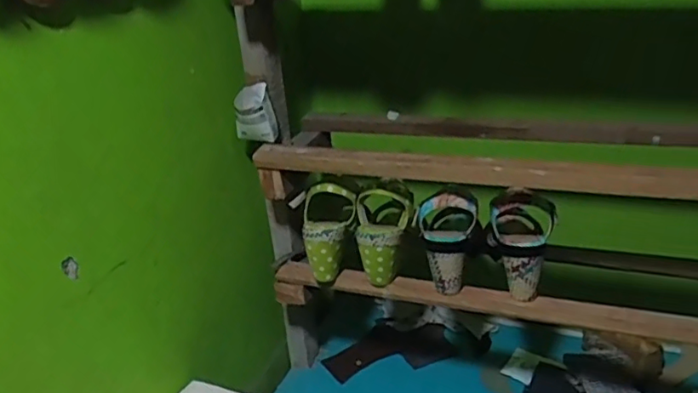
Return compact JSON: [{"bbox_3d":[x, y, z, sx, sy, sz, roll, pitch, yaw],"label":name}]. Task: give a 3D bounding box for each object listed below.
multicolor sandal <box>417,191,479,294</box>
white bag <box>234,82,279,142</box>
[{"bbox_3d":[0.131,0.065,0.803,0.081,0.130,0.057,2,24,13],"label":"multicolor sandal"},{"bbox_3d":[-0.134,-0.118,0.854,0.059,0.075,0.042,-9,24,-11],"label":"white bag"}]

